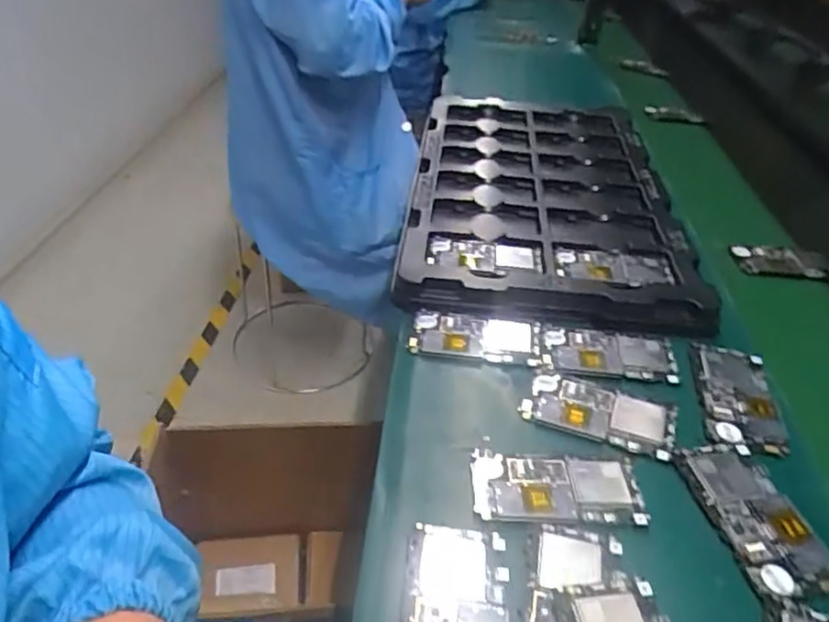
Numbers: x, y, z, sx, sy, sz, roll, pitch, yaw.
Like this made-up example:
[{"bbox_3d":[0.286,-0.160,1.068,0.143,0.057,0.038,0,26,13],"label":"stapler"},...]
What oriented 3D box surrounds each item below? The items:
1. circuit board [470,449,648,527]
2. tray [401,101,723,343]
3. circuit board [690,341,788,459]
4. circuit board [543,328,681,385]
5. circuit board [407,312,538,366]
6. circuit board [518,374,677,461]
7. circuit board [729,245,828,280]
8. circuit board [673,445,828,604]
[{"bbox_3d":[0.107,0.131,0.466,0.125,0.005,0.062,4,37,-1],"label":"circuit board"},{"bbox_3d":[0.170,-0.176,0.846,0.321,0.026,0.585,7,37,3],"label":"tray"},{"bbox_3d":[0.290,0.075,0.556,0.063,0.005,0.126,10,37,7],"label":"circuit board"},{"bbox_3d":[0.186,0.039,0.592,0.122,0.006,0.061,7,37,3],"label":"circuit board"},{"bbox_3d":[0.056,0.024,0.605,0.118,0.011,0.053,4,51,8],"label":"circuit board"},{"bbox_3d":[0.158,0.086,0.532,0.122,0.004,0.064,16,39,15],"label":"circuit board"},{"bbox_3d":[0.464,-0.064,0.786,0.121,0.013,0.065,6,37,3],"label":"circuit board"},{"bbox_3d":[0.251,0.149,0.457,0.064,0.005,0.124,-4,38,-11],"label":"circuit board"}]

